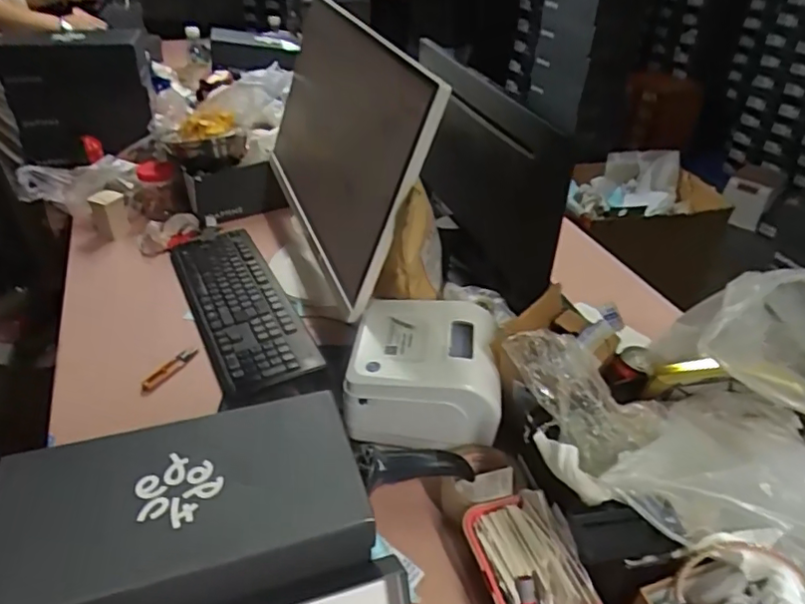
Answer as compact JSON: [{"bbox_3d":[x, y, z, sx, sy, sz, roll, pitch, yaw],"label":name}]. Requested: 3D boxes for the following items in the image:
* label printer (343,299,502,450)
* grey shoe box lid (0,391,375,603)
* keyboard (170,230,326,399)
[{"bbox_3d":[0.029,0.091,0.773,0.185,0.112,0.160,4,36,3],"label":"label printer"},{"bbox_3d":[-0.183,0.189,0.503,0.291,0.068,0.184,-11,38,-16],"label":"grey shoe box lid"},{"bbox_3d":[-0.273,-0.002,0.971,0.145,0.029,0.387,-18,46,-22],"label":"keyboard"}]

